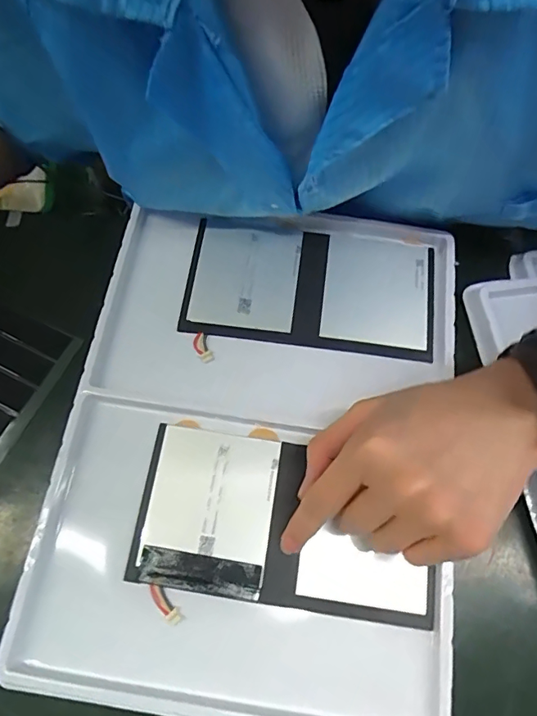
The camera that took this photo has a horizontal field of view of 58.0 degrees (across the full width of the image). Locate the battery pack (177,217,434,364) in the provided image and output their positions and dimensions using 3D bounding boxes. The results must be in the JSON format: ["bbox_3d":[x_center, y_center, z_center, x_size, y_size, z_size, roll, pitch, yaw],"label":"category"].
[{"bbox_3d":[0.030,-0.049,0.344,0.173,0.004,0.095,6,71,1],"label":"battery pack"}]

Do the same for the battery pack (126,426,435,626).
[{"bbox_3d":[0.010,0.100,0.289,0.172,0.008,0.098,8,71,2],"label":"battery pack"}]

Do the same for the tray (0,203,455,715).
[{"bbox_3d":[-0.005,0.042,0.310,0.233,0.027,0.319,8,71,2],"label":"tray"}]

